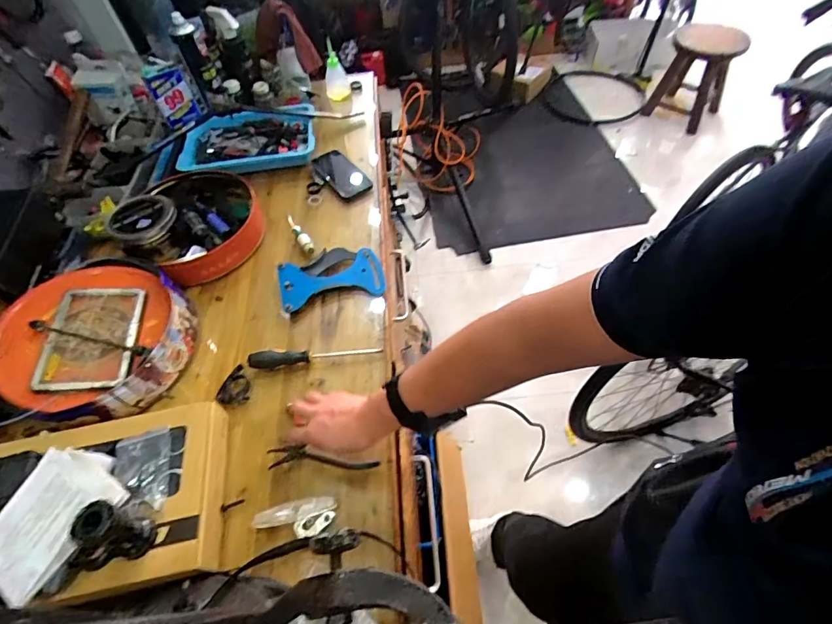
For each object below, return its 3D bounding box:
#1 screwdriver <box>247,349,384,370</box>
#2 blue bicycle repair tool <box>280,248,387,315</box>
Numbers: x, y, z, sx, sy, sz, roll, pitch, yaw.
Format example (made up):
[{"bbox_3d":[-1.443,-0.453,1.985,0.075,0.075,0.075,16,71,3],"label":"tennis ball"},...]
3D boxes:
[{"bbox_3d":[-0.171,0.076,0.736,0.219,0.034,0.026,-5,54,2],"label":"screwdriver"},{"bbox_3d":[-0.160,-0.073,0.820,0.187,0.031,0.123,-17,55,-7],"label":"blue bicycle repair tool"}]

